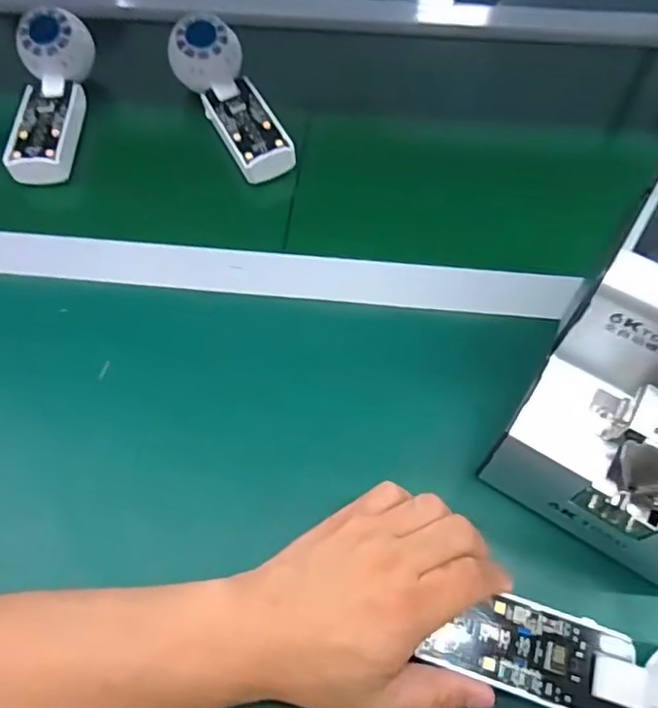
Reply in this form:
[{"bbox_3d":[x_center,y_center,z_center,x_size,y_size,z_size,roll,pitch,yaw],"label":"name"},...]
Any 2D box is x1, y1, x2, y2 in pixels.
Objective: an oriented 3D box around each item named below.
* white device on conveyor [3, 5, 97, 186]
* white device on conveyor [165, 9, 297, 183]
[{"bbox_3d":[-0.248,-0.224,0.502,0.063,0.053,0.159,0,62,0],"label":"white device on conveyor"},{"bbox_3d":[-0.088,-0.224,0.500,0.059,0.044,0.166,-23,65,-12],"label":"white device on conveyor"}]

